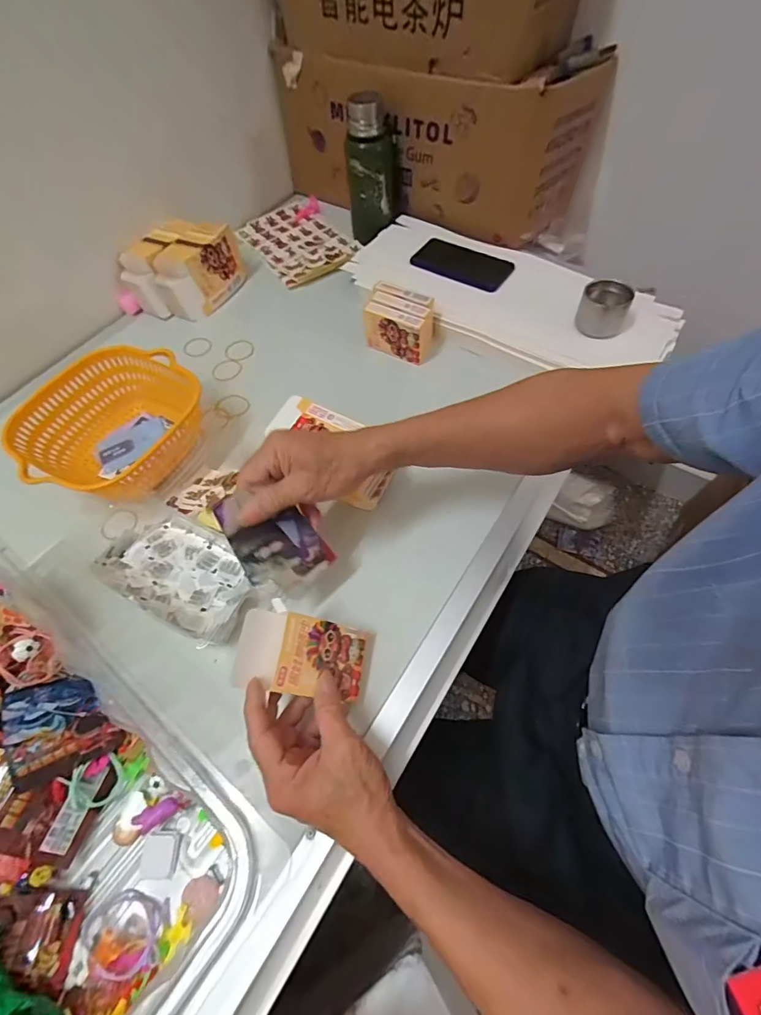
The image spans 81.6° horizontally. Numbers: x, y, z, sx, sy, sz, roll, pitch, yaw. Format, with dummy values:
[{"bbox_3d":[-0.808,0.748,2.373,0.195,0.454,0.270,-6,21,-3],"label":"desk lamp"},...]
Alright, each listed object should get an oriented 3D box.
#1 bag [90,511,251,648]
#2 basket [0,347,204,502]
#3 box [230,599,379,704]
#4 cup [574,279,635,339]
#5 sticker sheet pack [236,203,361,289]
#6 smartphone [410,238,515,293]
[{"bbox_3d":[-0.219,0.066,0.481,0.184,0.044,0.106,24,64,16],"label":"bag"},{"bbox_3d":[-0.322,-0.096,0.549,0.194,0.085,0.222,26,65,17],"label":"basket"},{"bbox_3d":[-0.062,0.131,0.396,0.129,0.029,0.068,18,56,-27],"label":"box"},{"bbox_3d":[0.308,-0.276,0.610,0.061,0.055,0.064,-2,60,3],"label":"cup"},{"bbox_3d":[-0.160,-0.515,0.851,0.161,0.013,0.275,-30,59,-15],"label":"sticker sheet pack"},{"bbox_3d":[0.136,-0.401,0.723,0.161,0.014,0.083,33,67,20],"label":"smartphone"}]

